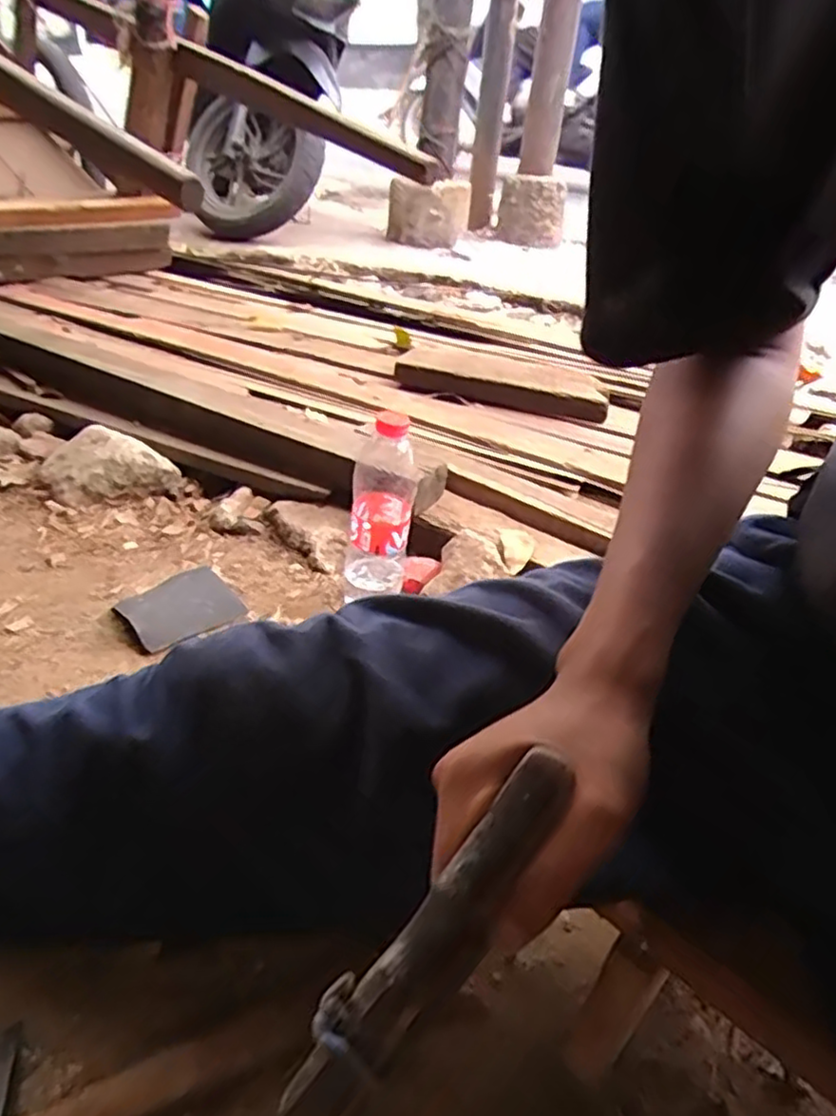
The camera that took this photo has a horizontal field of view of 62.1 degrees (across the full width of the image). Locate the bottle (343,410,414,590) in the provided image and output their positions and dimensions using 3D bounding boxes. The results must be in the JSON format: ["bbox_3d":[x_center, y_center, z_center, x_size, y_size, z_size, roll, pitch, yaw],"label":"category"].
[{"bbox_3d":[-0.038,-0.051,0.695,0.062,0.208,0.057,0,31,-6],"label":"bottle"}]

